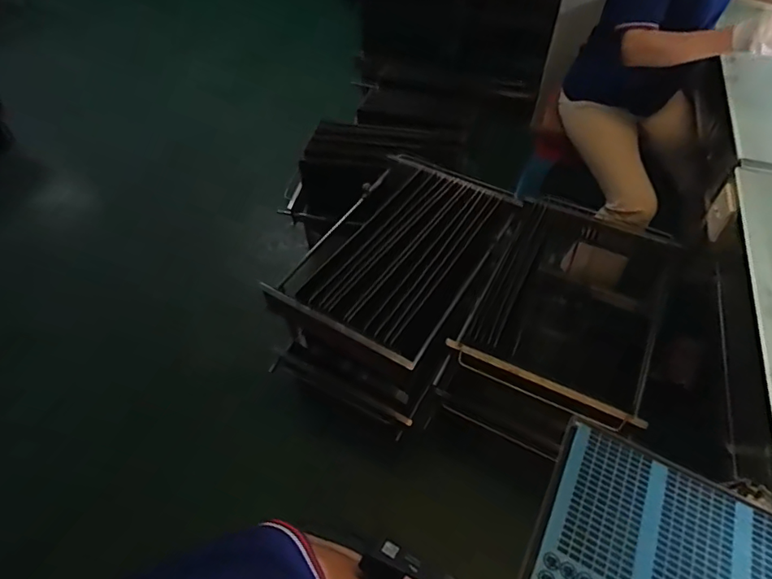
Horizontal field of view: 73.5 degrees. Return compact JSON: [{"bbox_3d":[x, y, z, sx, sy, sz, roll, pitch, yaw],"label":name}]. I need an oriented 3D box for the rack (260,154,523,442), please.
[{"bbox_3d":[0.040,-0.029,1.396,0.466,0.339,0.626,22,55,16],"label":"rack"}]

